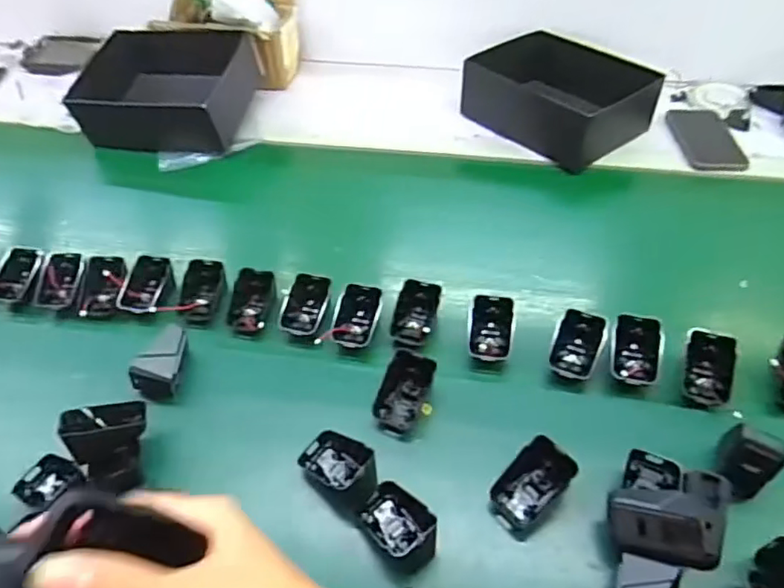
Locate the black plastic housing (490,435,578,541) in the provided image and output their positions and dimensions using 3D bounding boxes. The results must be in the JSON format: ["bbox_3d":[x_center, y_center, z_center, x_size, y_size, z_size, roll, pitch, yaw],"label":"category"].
[{"bbox_3d":[0.112,0.156,0.477,0.064,0.048,0.042,-31,53,-25],"label":"black plastic housing"}]

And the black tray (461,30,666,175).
[{"bbox_3d":[0.239,-0.295,0.879,0.185,0.101,0.264,-30,52,-25],"label":"black tray"}]

